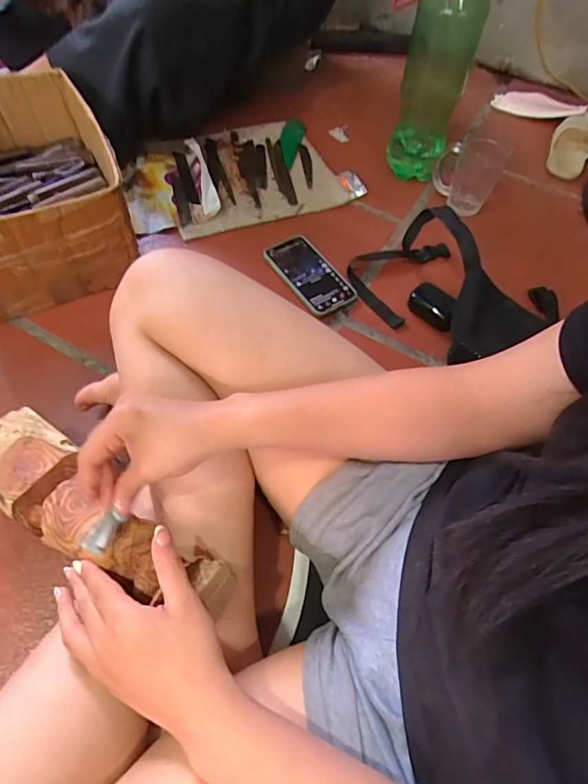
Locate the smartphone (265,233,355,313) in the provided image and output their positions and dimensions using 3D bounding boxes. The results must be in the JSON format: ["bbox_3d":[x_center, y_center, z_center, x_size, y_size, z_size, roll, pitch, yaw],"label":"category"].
[{"bbox_3d":[0.022,-0.186,0.709,0.084,0.016,0.157,-23,62,-23],"label":"smartphone"}]

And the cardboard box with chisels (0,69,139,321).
[{"bbox_3d":[-0.399,-0.308,0.665,0.254,0.123,0.339,-22,63,-15],"label":"cardboard box with chisels"}]

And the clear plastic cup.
[{"bbox_3d":[0.300,-0.380,0.794,0.111,0.112,0.065,26,62,12],"label":"clear plastic cup"}]

